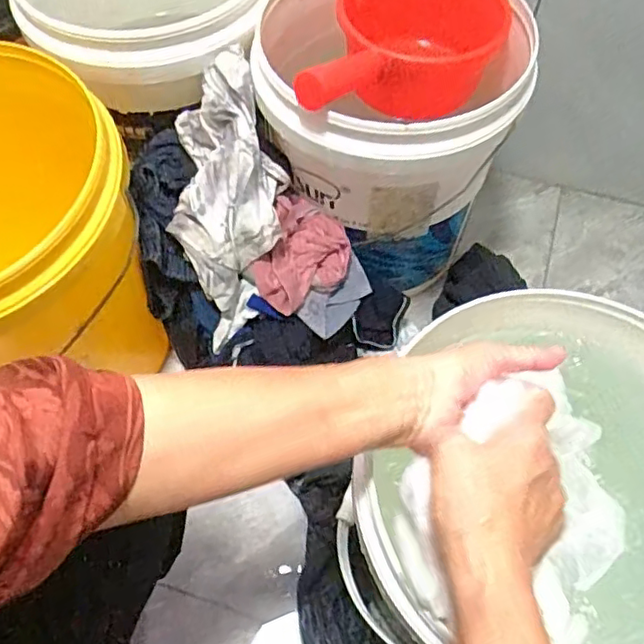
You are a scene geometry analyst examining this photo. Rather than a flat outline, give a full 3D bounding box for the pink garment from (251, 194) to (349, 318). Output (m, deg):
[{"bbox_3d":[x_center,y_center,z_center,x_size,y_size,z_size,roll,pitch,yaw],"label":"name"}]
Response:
[{"bbox_3d":[-0.021,-0.068,0.699,0.086,0.061,0.128,19,62,10],"label":"pink garment"}]

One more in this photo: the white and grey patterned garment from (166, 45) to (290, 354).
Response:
[{"bbox_3d":[-0.103,-0.130,0.667,0.111,0.057,0.299,0,93,2],"label":"white and grey patterned garment"}]

